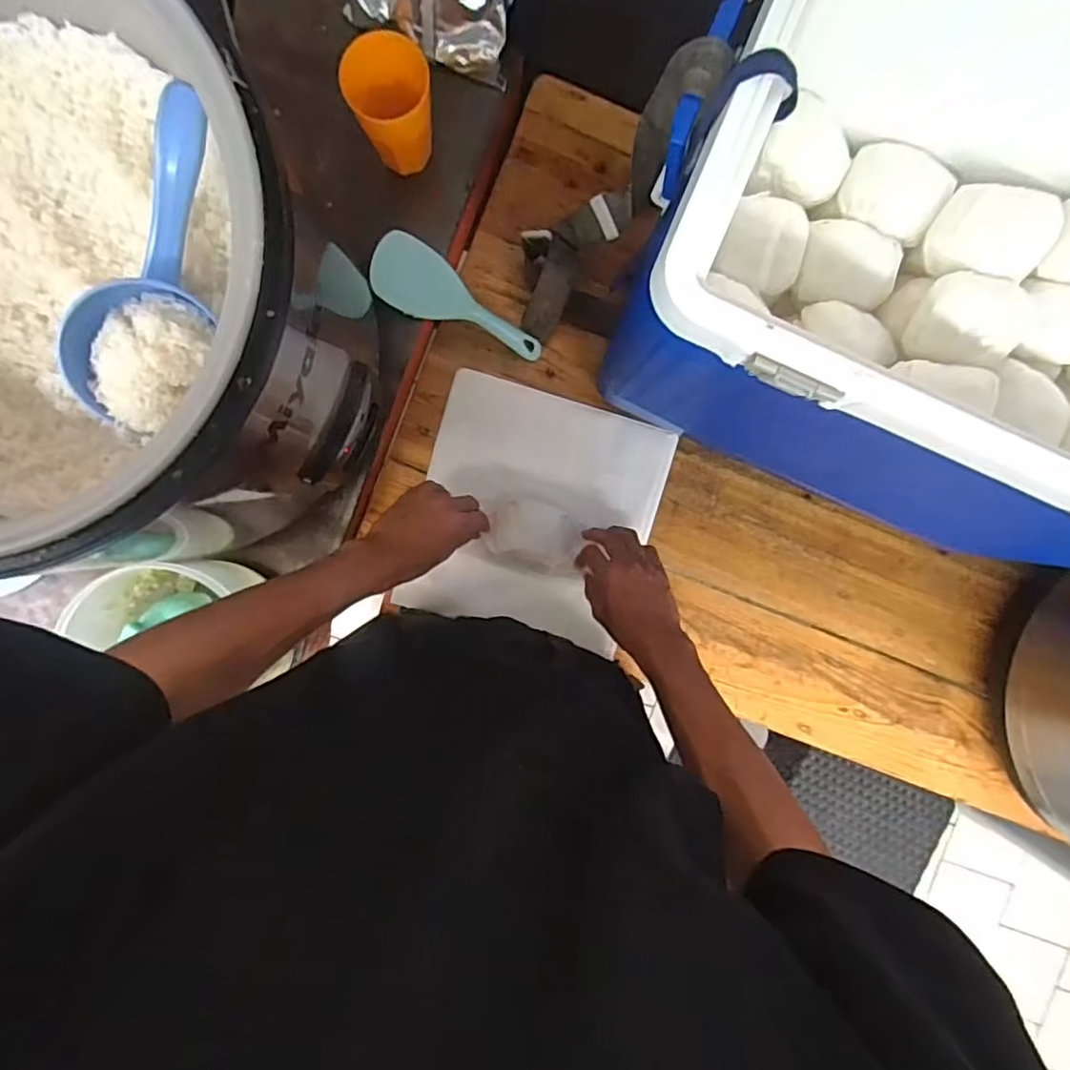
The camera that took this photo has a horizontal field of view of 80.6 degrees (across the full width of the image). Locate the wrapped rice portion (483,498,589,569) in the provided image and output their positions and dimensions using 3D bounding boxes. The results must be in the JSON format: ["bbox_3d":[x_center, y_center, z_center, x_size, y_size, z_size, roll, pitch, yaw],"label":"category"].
[{"bbox_3d":[0.001,-0.001,0.690,0.098,0.037,0.070,13,91,-4],"label":"wrapped rice portion"}]

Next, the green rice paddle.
[{"bbox_3d":[-0.077,-0.237,0.654,0.191,0.013,0.065,23,90,-28],"label":"green rice paddle"}]

